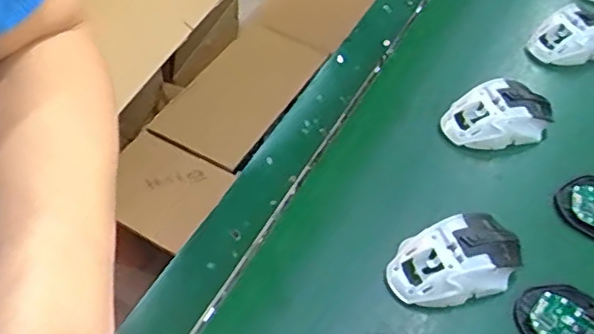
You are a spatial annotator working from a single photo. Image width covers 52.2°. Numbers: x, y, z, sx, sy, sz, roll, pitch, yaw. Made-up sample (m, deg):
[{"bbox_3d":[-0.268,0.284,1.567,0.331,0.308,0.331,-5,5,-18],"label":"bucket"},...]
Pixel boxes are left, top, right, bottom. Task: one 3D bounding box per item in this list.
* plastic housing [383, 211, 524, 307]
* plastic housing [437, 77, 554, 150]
[{"bbox_3d":[0.132,0.077,0.501,0.114,0.037,0.064,-11,54,-13],"label":"plastic housing"},{"bbox_3d":[0.202,-0.052,0.605,0.112,0.040,0.063,-9,54,-11],"label":"plastic housing"}]

